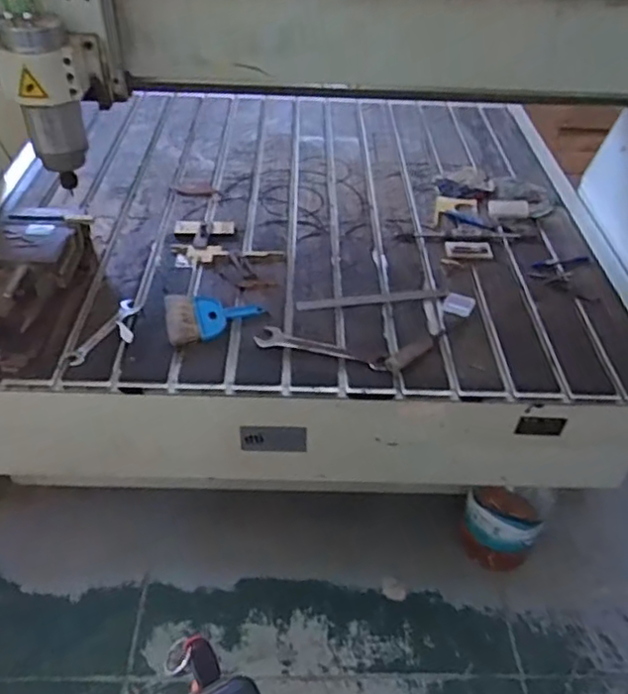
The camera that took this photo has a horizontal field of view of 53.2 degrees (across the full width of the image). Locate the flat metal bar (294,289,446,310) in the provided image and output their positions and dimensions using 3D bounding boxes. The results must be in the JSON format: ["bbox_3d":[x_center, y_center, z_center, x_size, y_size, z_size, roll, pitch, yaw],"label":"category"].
[{"bbox_3d":[0.122,-0.099,1.283,0.312,0.004,0.028,-6,44,-9],"label":"flat metal bar"}]

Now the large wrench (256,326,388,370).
[{"bbox_3d":[0.013,0.010,1.150,0.246,0.014,0.054,18,46,16],"label":"large wrench"}]

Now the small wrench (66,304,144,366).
[{"bbox_3d":[-0.398,-0.027,1.179,0.043,0.013,0.189,19,46,17],"label":"small wrench"}]

